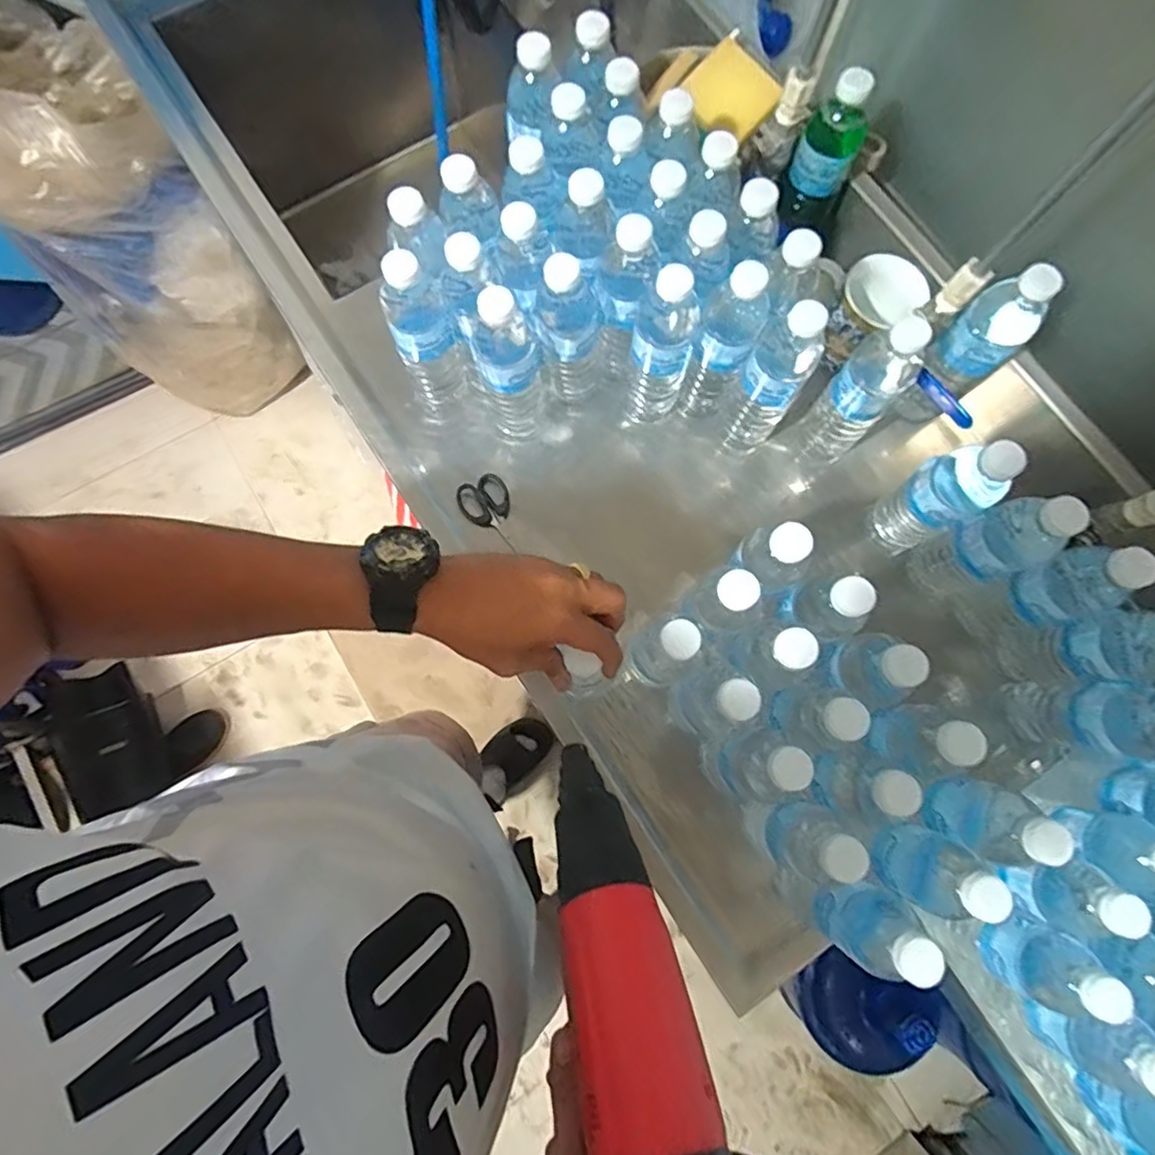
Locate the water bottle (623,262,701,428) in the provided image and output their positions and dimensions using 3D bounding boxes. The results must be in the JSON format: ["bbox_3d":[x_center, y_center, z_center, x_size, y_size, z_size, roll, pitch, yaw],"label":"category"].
[{"bbox_3d":[0.082,-0.235,0.633,0.073,0.214,0.063,-1,78,-2],"label":"water bottle"}]

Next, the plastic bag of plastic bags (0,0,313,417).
[{"bbox_3d":[-0.863,-0.650,1.157,0.348,0.846,0.364,43,80,7],"label":"plastic bag of plastic bags"}]

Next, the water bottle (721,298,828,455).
[{"bbox_3d":[0.201,-0.205,0.635,0.063,0.215,0.073,30,79,5],"label":"water bottle"}]

